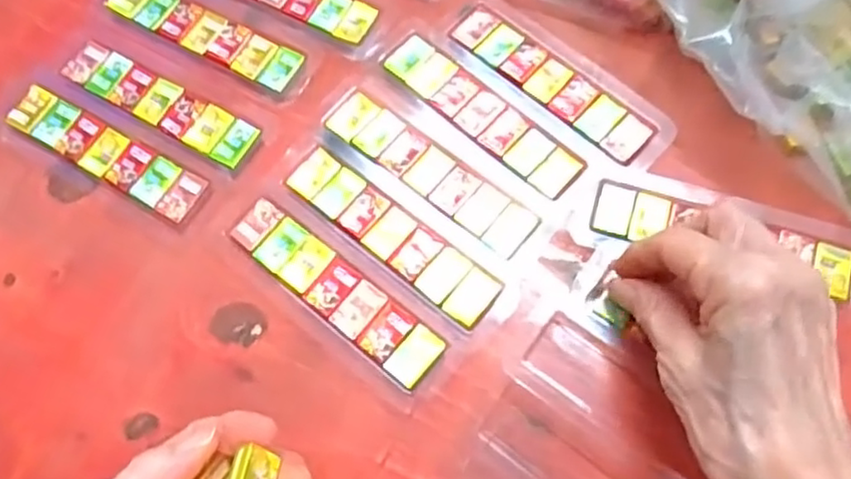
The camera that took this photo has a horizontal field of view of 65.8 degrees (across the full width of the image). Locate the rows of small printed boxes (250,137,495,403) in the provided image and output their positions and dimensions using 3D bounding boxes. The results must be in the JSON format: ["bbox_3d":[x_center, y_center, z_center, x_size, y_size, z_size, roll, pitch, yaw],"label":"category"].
[{"bbox_3d":[-0.018,-0.004,0.320,0.122,0.004,0.029,37,75,15],"label":"rows of small printed boxes"}]

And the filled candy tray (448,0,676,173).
[{"bbox_3d":[0.071,-0.087,0.351,0.132,0.005,0.041,40,76,16],"label":"filled candy tray"}]

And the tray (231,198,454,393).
[{"bbox_3d":[-0.044,0.024,0.313,0.122,0.006,0.030,36,75,15],"label":"tray"}]

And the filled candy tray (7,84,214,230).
[{"bbox_3d":[-0.168,-0.045,0.347,0.123,0.008,0.029,29,73,13],"label":"filled candy tray"}]

